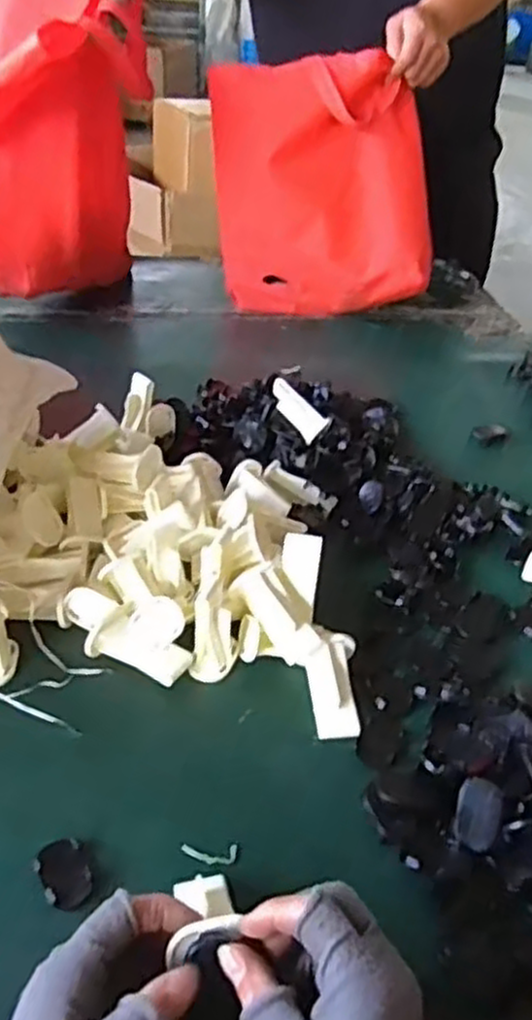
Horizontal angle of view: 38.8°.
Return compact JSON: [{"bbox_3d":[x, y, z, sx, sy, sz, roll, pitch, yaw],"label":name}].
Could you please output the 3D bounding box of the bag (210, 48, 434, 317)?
[{"bbox_3d":[0.085,-0.459,1.101,0.311,0.324,0.105,8,37,4],"label":"bag"}]

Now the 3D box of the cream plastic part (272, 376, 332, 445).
[{"bbox_3d":[0.035,-0.109,0.827,0.028,0.025,0.079,-24,67,-35],"label":"cream plastic part"}]

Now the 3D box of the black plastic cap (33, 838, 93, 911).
[{"bbox_3d":[-0.120,0.219,0.453,0.030,0.008,0.044,-19,43,-28],"label":"black plastic cap"}]

